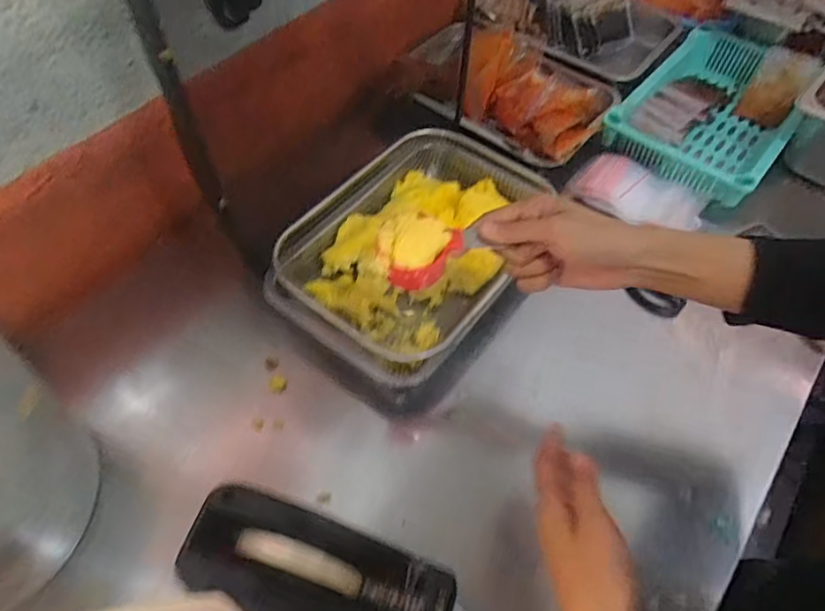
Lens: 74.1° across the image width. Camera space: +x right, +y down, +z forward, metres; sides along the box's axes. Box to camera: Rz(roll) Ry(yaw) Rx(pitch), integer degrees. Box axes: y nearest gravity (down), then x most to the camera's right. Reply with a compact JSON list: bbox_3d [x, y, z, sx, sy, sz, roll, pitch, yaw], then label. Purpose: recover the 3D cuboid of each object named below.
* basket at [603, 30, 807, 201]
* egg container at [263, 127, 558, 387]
[{"bbox_3d":[0.410,-0.268,0.761,0.206,0.088,0.310,29,61,17],"label":"basket"},{"bbox_3d":[-0.001,-0.067,0.608,0.223,0.068,0.308,29,61,17],"label":"egg container"}]

